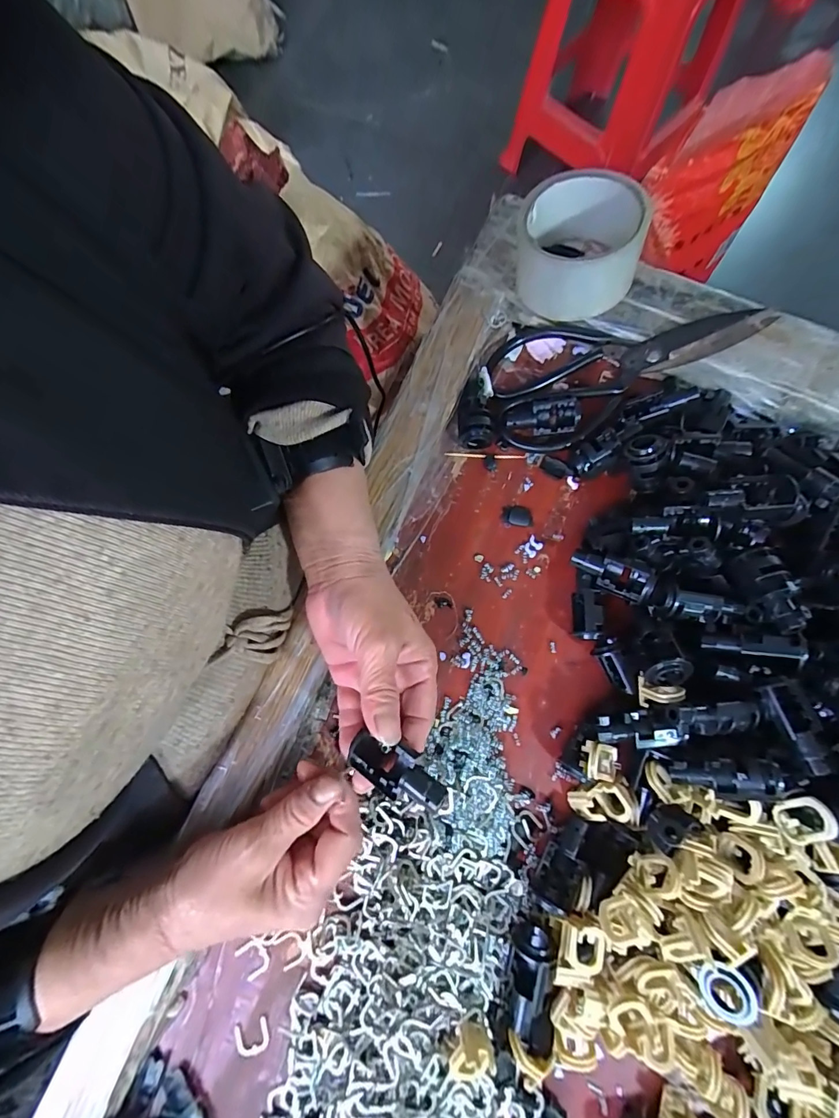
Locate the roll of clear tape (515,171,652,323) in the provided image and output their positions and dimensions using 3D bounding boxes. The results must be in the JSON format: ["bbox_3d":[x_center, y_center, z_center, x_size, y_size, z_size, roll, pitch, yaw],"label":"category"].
[{"bbox_3d":[0.114,-0.228,0.321,0.090,0.059,0.079,31,79,5],"label":"roll of clear tape"}]

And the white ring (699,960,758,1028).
[{"bbox_3d":[0.167,0.236,0.240,0.027,0.010,0.027,-12,69,33],"label":"white ring"}]

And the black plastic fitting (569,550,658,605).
[{"bbox_3d":[0.128,0.010,0.296,0.053,0.021,0.020,28,78,19],"label":"black plastic fitting"}]

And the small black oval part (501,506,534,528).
[{"bbox_3d":[0.075,-0.033,0.334,0.023,0.004,0.015,15,78,2],"label":"small black oval part"}]

